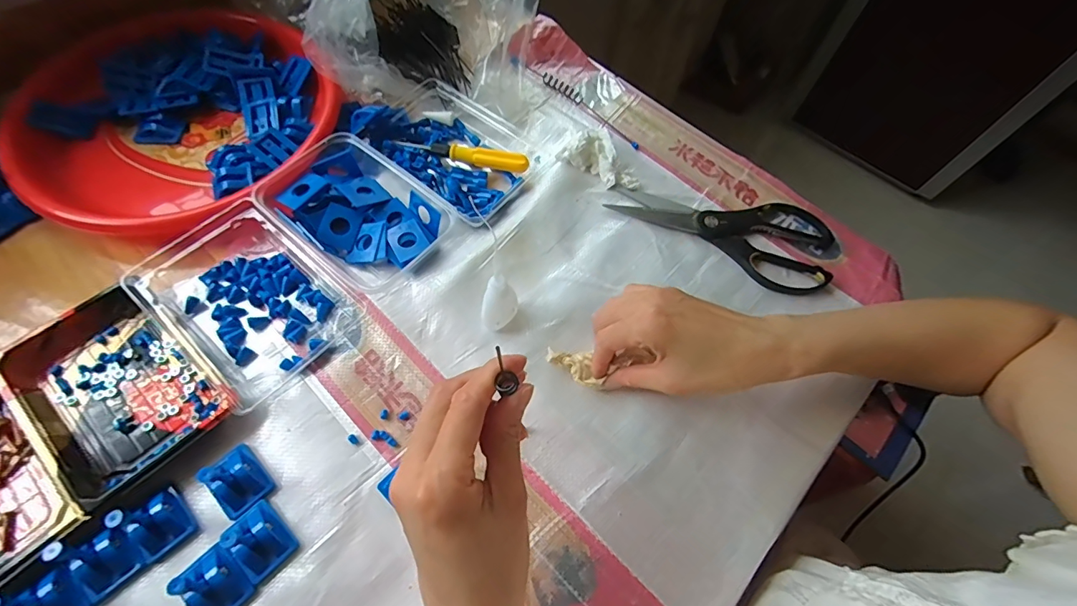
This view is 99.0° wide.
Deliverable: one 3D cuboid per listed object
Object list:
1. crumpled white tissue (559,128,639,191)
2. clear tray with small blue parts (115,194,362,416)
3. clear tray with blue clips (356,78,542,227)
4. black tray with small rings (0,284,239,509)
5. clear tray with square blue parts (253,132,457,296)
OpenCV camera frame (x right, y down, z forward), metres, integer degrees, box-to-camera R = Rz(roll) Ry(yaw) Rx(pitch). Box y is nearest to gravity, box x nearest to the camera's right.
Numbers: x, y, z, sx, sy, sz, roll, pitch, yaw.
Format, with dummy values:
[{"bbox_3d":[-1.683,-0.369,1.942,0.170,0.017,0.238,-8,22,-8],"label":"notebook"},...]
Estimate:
[{"bbox_3d":[0.067,-0.146,0.477,0.054,0.028,0.078,-34,69,-18],"label":"crumpled white tissue"},{"bbox_3d":[-0.249,-0.010,0.390,0.173,0.029,0.116,36,67,15],"label":"clear tray with small blue parts"},{"bbox_3d":[-0.094,-0.160,0.472,0.174,0.032,0.124,35,66,15],"label":"clear tray with blue clips"},{"bbox_3d":[-0.322,0.060,0.351,0.164,0.025,0.106,39,67,16],"label":"black tray with small rings"},{"bbox_3d":[-0.168,-0.083,0.426,0.147,0.034,0.109,38,67,16],"label":"clear tray with square blue parts"}]

